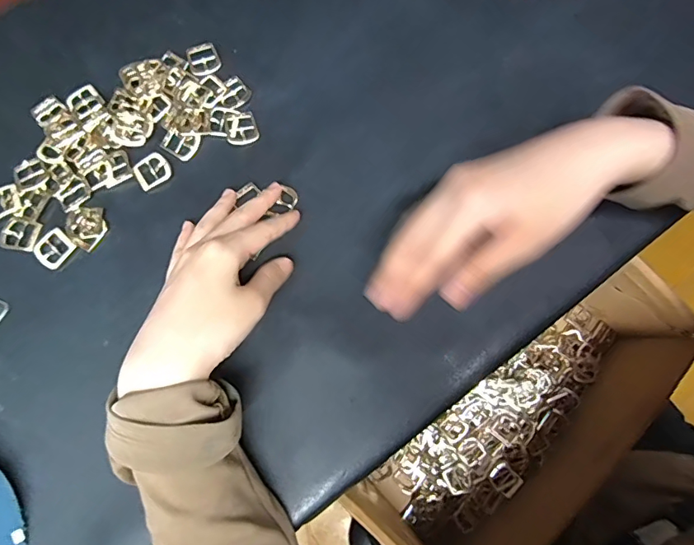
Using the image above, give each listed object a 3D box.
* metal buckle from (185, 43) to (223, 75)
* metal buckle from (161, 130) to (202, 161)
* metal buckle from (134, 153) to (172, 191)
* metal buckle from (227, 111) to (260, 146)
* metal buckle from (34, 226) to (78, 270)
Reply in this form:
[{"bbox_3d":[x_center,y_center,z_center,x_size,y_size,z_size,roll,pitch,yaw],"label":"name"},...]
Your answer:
[{"bbox_3d":[-0.123,-0.182,0.401,0.026,0.004,0.029,-24,76,-7],"label":"metal buckle"},{"bbox_3d":[-0.135,-0.106,0.383,0.028,0.004,0.024,31,77,8],"label":"metal buckle"},{"bbox_3d":[-0.156,-0.082,0.377,0.027,0.004,0.025,-33,77,-9],"label":"metal buckle"},{"bbox_3d":[-0.087,-0.118,0.385,0.026,0.004,0.029,-19,75,-5],"label":"metal buckle"},{"bbox_3d":[-0.223,-0.018,0.358,0.025,0.004,0.027,36,77,9],"label":"metal buckle"}]

